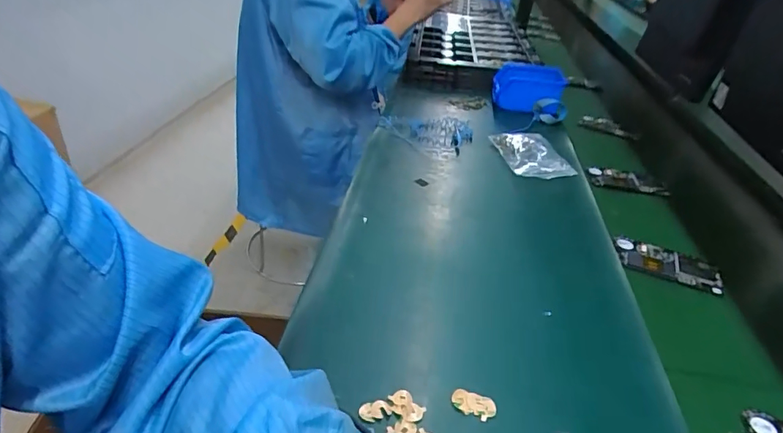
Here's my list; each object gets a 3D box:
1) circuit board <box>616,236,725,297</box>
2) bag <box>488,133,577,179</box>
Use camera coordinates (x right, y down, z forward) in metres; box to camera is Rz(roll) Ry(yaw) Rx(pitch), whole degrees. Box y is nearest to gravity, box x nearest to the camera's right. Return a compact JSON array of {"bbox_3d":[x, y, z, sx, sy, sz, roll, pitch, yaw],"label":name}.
[{"bbox_3d":[0.351,0.061,0.588,0.125,0.006,0.069,19,35,16],"label":"circuit board"},{"bbox_3d":[0.228,-0.104,0.779,0.092,0.035,0.147,-3,35,-16],"label":"bag"}]

